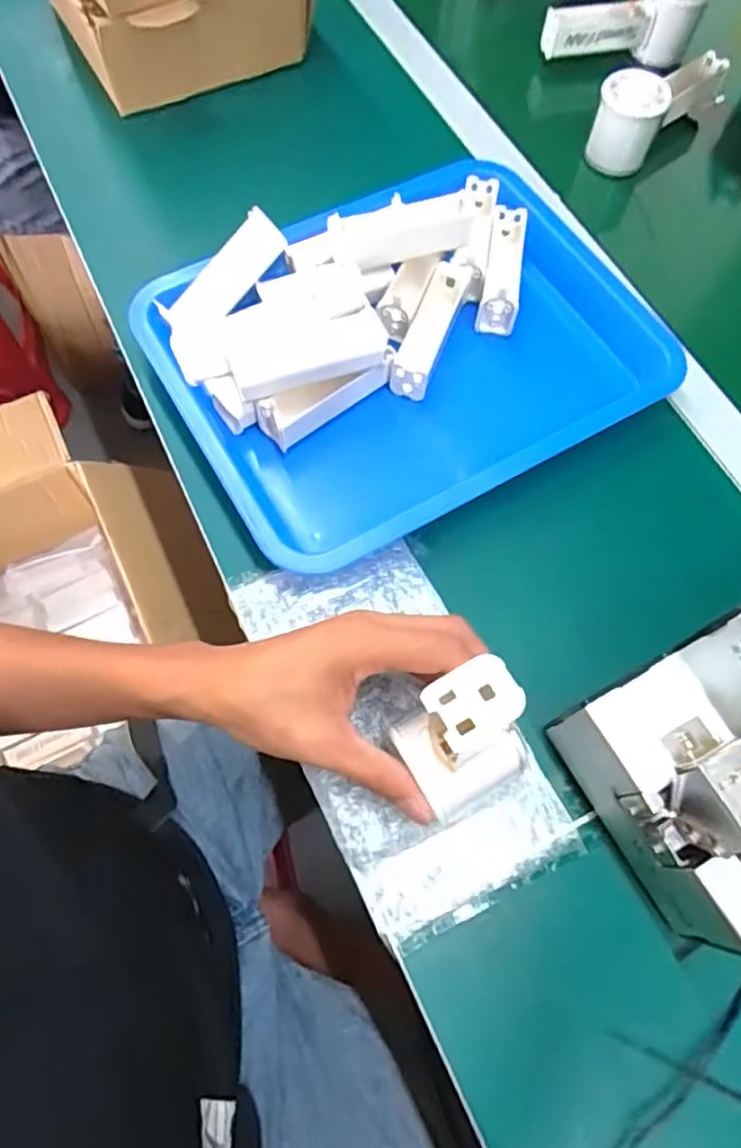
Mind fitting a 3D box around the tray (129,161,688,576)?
[{"bbox_3d":[0.026,-0.161,0.466,0.326,0.070,0.253,-30,71,-13],"label":"tray"}]

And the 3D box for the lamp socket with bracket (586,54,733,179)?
[{"bbox_3d":[0.267,-0.425,0.590,0.160,0.062,0.052,-37,73,-15],"label":"lamp socket with bracket"}]

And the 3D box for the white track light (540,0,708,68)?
[{"bbox_3d":[0.239,-0.537,0.633,0.153,0.059,0.048,-8,68,-5],"label":"white track light"}]

